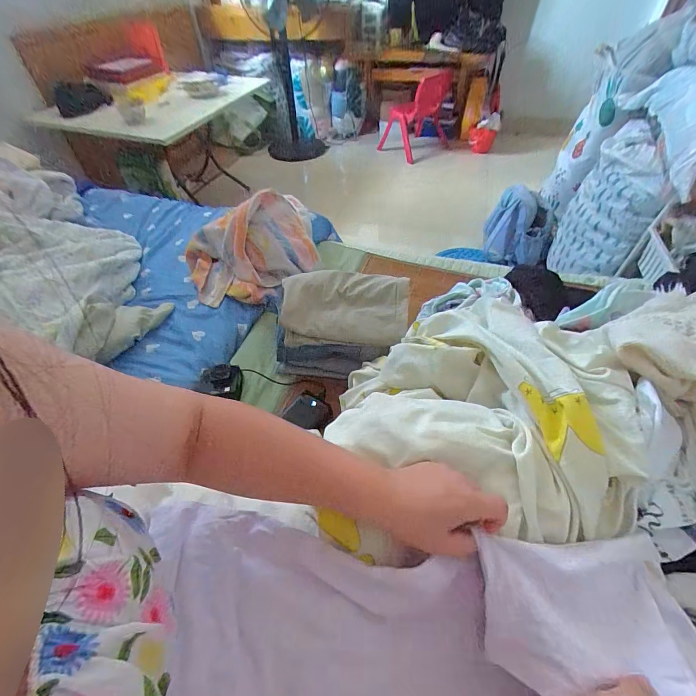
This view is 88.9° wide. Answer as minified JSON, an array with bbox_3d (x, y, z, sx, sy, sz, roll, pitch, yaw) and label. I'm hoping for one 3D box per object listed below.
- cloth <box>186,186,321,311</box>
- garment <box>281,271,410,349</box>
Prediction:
[{"bbox_3d":[-0.234,-0.270,0.906,0.356,0.146,0.307,-22,52,-15],"label":"cloth"},{"bbox_3d":[-0.009,-0.083,0.710,0.252,0.043,0.174,3,50,5],"label":"garment"}]

